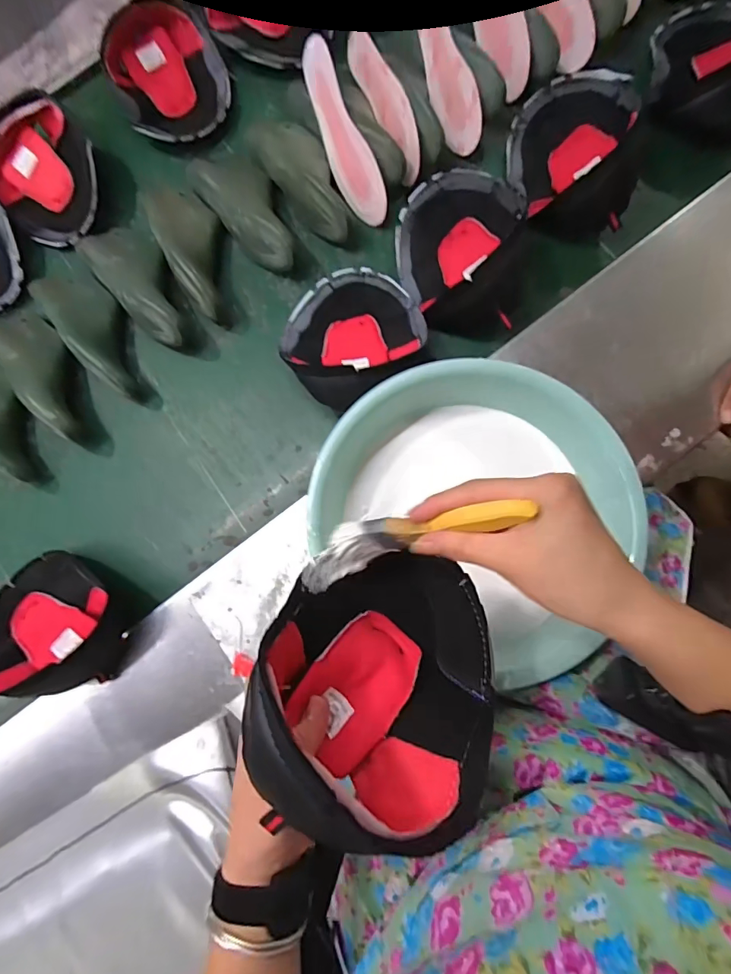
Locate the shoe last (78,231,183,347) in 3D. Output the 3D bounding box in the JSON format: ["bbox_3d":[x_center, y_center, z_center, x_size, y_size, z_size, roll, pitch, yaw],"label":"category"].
[{"bbox_3d":[-0.313,-0.286,0.621,0.089,0.065,0.219,-36,81,2],"label":"shoe last"}]

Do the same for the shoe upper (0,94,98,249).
[{"bbox_3d":[-0.461,-0.448,0.660,0.160,0.066,0.186,-38,80,-3],"label":"shoe upper"}]

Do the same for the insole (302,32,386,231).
[{"bbox_3d":[-0.032,-0.469,0.614,0.008,0.070,0.222,-35,107,-36],"label":"insole"}]

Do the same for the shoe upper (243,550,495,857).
[{"bbox_3d":[0.014,0.131,0.305,0.142,0.138,0.158,5,85,7],"label":"shoe upper"}]

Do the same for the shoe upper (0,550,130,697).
[{"bbox_3d":[-0.381,0.162,0.556,0.181,0.102,0.151,3,81,5],"label":"shoe upper"}]

